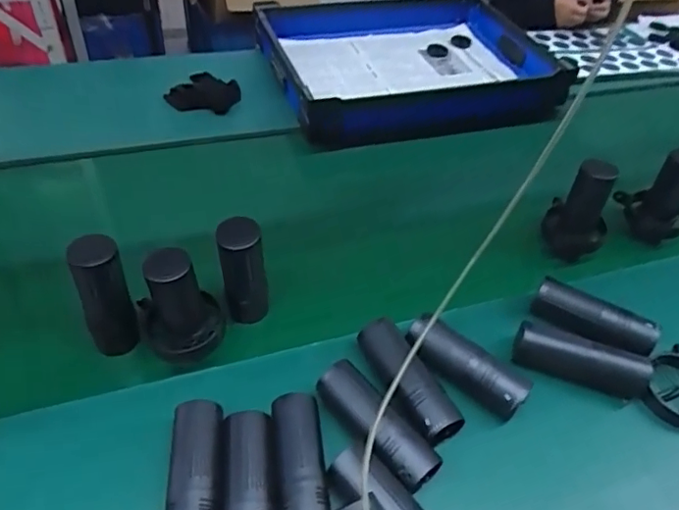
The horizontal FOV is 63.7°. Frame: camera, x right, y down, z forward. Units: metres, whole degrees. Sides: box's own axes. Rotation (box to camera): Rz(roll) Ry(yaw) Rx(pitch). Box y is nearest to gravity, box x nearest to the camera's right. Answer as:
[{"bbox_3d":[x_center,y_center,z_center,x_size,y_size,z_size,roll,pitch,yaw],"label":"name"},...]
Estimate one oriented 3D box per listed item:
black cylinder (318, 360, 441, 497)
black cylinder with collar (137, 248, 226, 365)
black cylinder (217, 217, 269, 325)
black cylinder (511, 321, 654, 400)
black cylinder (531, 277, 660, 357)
[{"bbox_3d":[0.039,0.193,0.625,0.056,0.050,0.163,-30,56,-30],"label":"black cylinder"},{"bbox_3d":[-0.197,0.055,0.667,0.094,0.160,0.095,-15,50,-20],"label":"black cylinder with collar"},{"bbox_3d":[-0.120,0.030,0.702,0.064,0.160,0.051,-3,47,-10],"label":"black cylinder"},{"bbox_3d":[0.318,0.141,0.727,0.169,0.050,0.055,14,46,7],"label":"black cylinder"},{"bbox_3d":[0.358,0.089,0.770,0.162,0.052,0.046,27,49,18],"label":"black cylinder"}]

